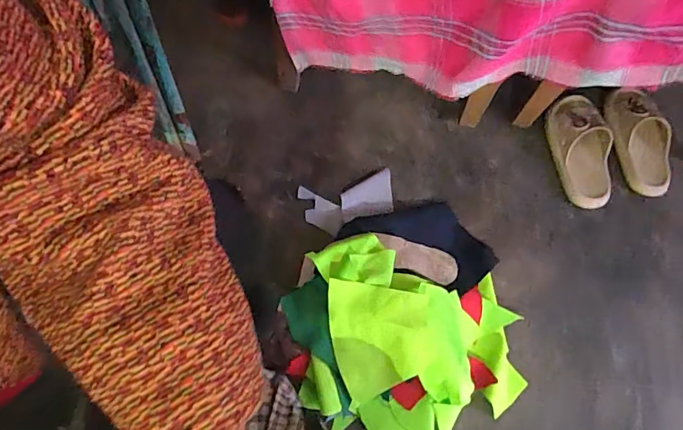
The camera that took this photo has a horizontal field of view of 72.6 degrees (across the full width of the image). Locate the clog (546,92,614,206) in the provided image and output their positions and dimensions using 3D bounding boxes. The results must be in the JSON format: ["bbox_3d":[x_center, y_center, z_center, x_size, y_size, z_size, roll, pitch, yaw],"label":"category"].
[{"bbox_3d":[0.436,-0.124,0.860,0.098,0.060,0.214,0,67,-3],"label":"clog"}]

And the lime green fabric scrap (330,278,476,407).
[{"bbox_3d":[0.089,0.185,0.683,0.218,0.062,0.168,2,68,-3],"label":"lime green fabric scrap"}]

